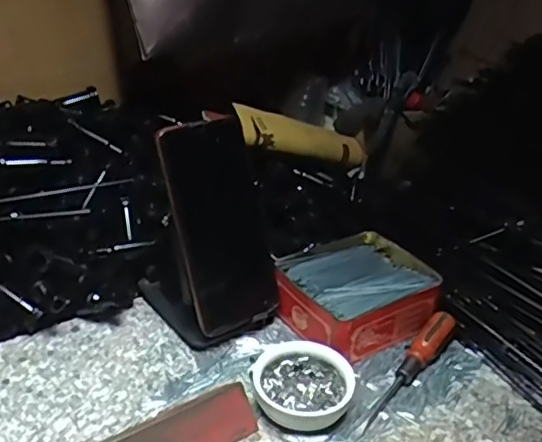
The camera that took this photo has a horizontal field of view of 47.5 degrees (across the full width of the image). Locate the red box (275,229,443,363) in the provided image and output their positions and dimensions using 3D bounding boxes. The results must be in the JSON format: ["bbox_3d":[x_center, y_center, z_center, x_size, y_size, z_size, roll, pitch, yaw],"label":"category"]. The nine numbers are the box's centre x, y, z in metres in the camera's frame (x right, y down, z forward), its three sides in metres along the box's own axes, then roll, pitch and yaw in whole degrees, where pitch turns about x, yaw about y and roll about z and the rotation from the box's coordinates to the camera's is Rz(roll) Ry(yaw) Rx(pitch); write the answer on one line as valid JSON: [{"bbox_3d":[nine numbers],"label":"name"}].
[{"bbox_3d":[0.070,0.063,0.535,0.123,0.046,0.105,-17,36,-33],"label":"red box"}]

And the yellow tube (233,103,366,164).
[{"bbox_3d":[0.039,-0.098,0.736,0.193,0.037,0.037,6,21,-44],"label":"yellow tube"}]

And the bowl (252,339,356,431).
[{"bbox_3d":[0.024,0.118,0.453,0.071,0.027,0.062,10,30,9],"label":"bowl"}]

